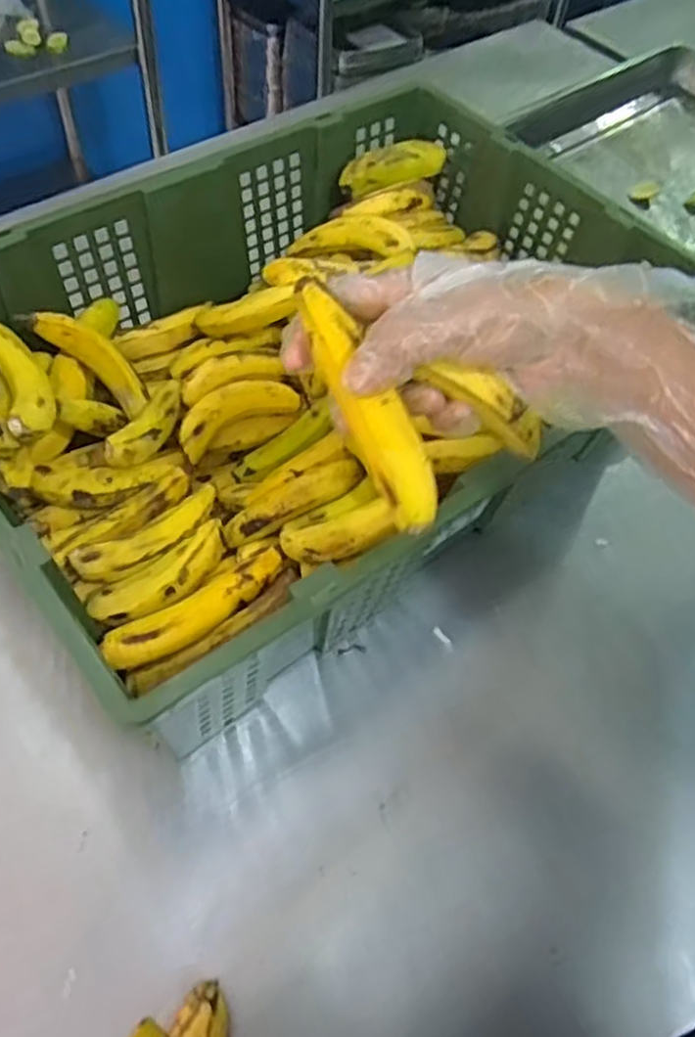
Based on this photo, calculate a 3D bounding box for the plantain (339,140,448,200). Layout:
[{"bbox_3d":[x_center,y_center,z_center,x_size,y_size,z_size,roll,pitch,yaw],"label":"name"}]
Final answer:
[{"bbox_3d":[0.042,-0.336,0.716,0.115,0.026,0.035,-30,63,-23],"label":"plantain"}]

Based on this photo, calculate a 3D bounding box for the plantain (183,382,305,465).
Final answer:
[{"bbox_3d":[-0.090,-0.080,0.605,0.100,0.048,0.035,-29,63,-22],"label":"plantain"}]

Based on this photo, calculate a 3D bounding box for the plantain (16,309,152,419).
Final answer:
[{"bbox_3d":[-0.200,-0.128,0.589,0.024,0.108,0.035,-20,40,40],"label":"plantain"}]

